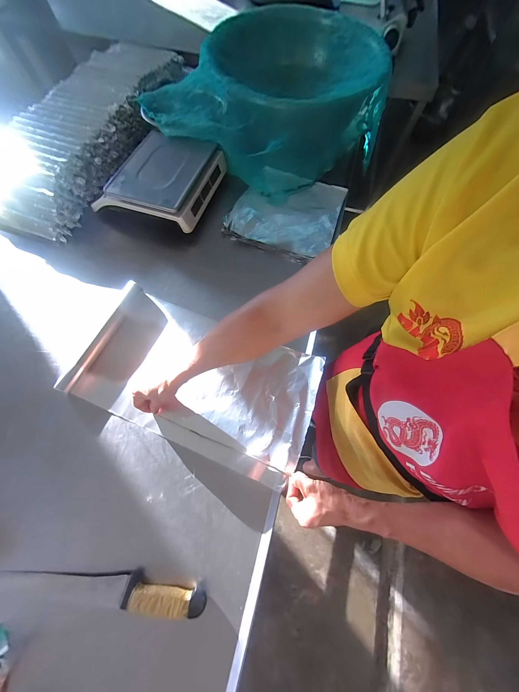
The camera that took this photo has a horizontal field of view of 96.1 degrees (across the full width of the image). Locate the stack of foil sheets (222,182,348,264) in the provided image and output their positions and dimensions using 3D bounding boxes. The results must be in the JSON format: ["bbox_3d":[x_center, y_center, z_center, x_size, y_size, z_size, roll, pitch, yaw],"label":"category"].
[{"bbox_3d":[0.090,-0.445,0.774,0.330,0.027,0.349,21,69,8],"label":"stack of foil sheets"}]

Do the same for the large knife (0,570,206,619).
[{"bbox_3d":[-0.295,0.428,0.404,0.397,0.028,0.045,2,68,0],"label":"large knife"}]

